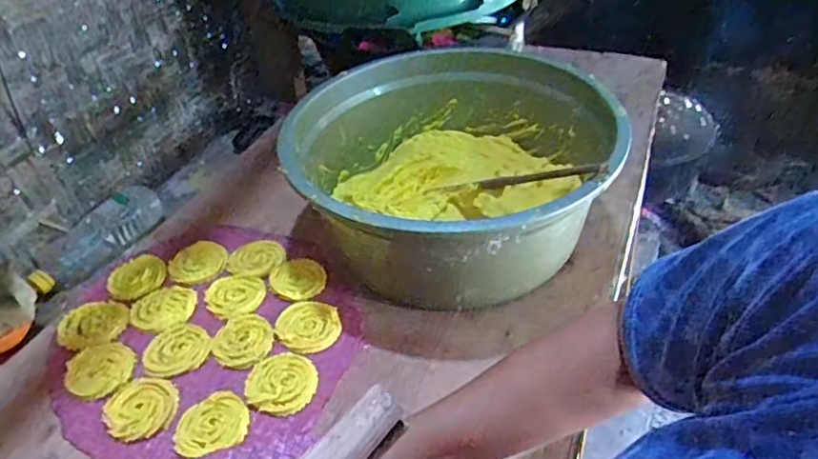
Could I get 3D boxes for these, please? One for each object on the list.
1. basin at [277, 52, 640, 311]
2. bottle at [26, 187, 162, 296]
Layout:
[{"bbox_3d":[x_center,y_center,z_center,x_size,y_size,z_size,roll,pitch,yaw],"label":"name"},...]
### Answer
[{"bbox_3d":[0.055,-0.075,0.794,0.377,0.171,0.396,-3,40,2],"label":"basin"},{"bbox_3d":[-0.495,0.010,0.951,0.064,0.068,0.223,28,50,32],"label":"bottle"}]

